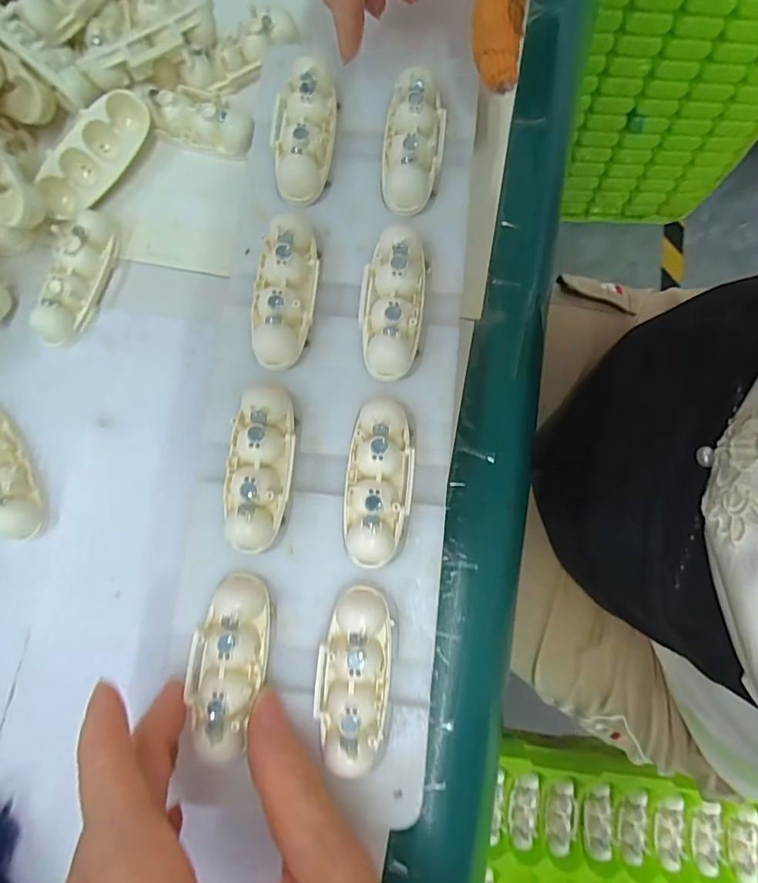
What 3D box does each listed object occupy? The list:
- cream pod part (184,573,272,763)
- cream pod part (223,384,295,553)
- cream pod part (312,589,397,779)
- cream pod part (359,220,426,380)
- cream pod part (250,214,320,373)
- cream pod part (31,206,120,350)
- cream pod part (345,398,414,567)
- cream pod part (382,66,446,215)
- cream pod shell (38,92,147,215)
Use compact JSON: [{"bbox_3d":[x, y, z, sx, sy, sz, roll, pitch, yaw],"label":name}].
[{"bbox_3d":[-0.054,0.078,0.181,0.025,0.015,0.058,7,74,1],"label":"cream pod part"},{"bbox_3d":[-0.046,0.009,0.194,0.024,0.017,0.063,3,80,0],"label":"cream pod part"},{"bbox_3d":[-0.009,0.083,0.182,0.026,0.017,0.059,4,80,1],"label":"cream pod part"},{"bbox_3d":[0.005,-0.057,0.206,0.024,0.015,0.061,6,80,1],"label":"cream pod part"},{"bbox_3d":[-0.038,-0.062,0.206,0.024,0.015,0.063,5,80,1],"label":"cream pod part"},{"bbox_3d":[-0.134,-0.073,0.228,0.018,0.013,0.062,14,80,2],"label":"cream pod part"},{"bbox_3d":[0.000,0.014,0.193,0.025,0.015,0.062,4,80,1],"label":"cream pod part"},{"bbox_3d":[0.015,-0.127,0.218,0.024,0.016,0.057,8,80,1],"label":"cream pod part"},{"bbox_3d":[-0.129,-0.130,0.229,0.017,0.018,0.061,40,82,6],"label":"cream pod shell"}]

